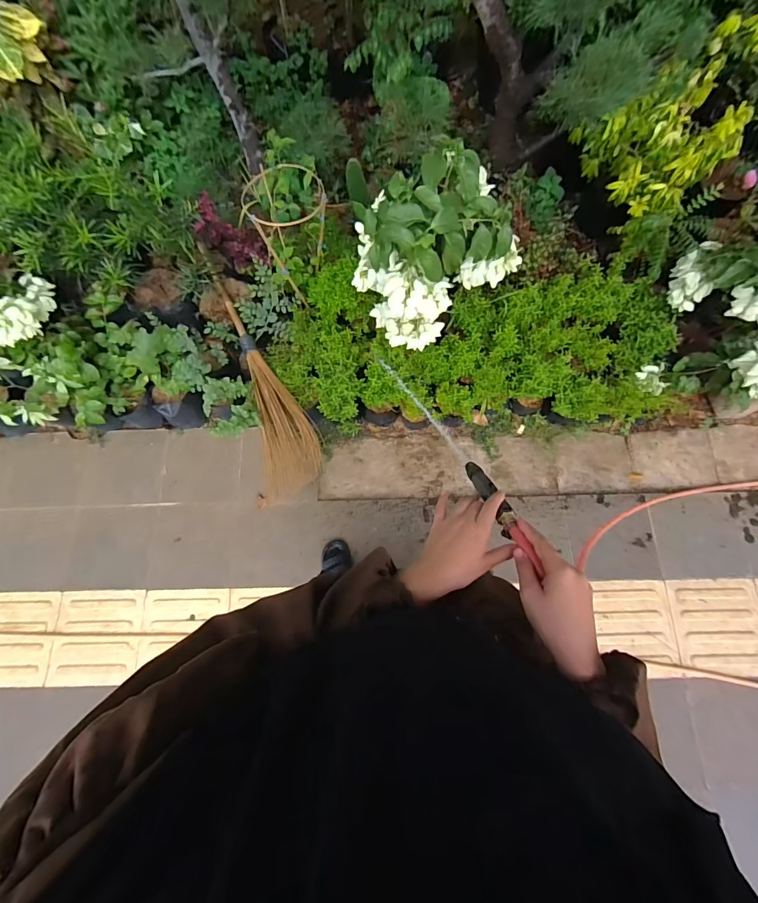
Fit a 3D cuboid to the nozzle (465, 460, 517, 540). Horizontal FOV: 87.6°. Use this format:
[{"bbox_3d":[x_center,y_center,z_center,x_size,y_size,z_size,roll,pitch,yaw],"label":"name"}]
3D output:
[{"bbox_3d":[0.152,0.058,0.547,0.022,0.161,0.021,-10,121,-4],"label":"nozzle"}]

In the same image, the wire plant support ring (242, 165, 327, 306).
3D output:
[{"bbox_3d":[-0.291,-0.689,1.238,0.246,0.350,0.202,42,80,11],"label":"wire plant support ring"}]

